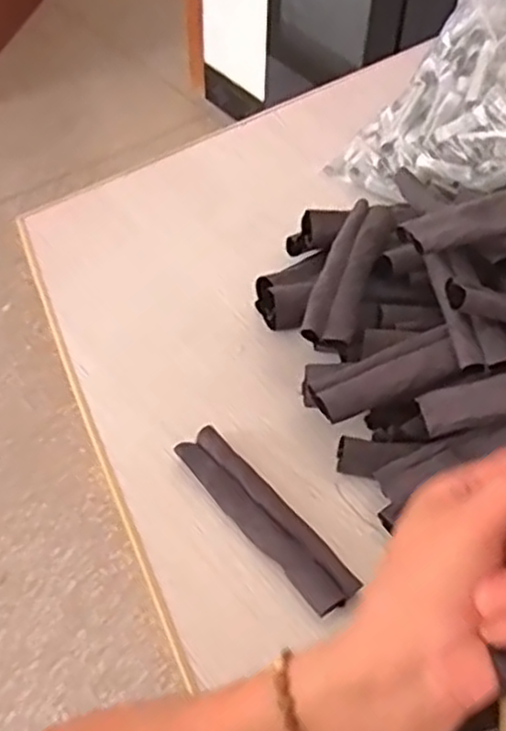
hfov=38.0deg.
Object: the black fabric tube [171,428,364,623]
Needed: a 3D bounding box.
[{"bbox_3d":[0.007,0.101,0.482,0.032,0.022,0.149,-34,59,-25],"label":"black fabric tube"}]

